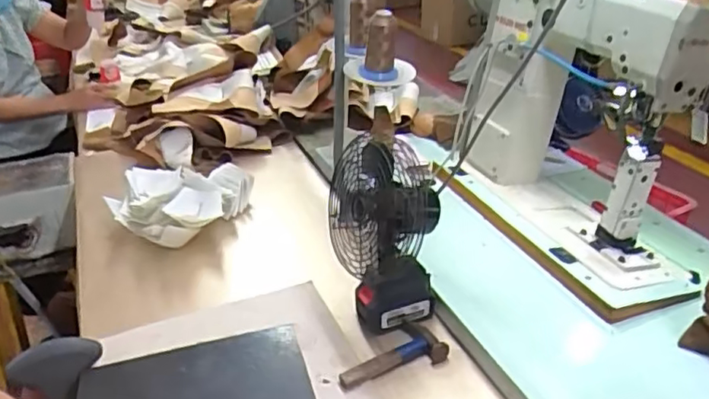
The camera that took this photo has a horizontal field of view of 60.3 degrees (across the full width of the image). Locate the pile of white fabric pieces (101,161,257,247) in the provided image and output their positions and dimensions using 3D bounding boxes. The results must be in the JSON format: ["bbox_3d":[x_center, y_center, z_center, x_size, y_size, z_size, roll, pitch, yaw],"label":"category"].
[{"bbox_3d":[-0.321,0.011,1.199,0.281,0.106,0.185,-15,33,-25],"label":"pile of white fabric pieces"}]

